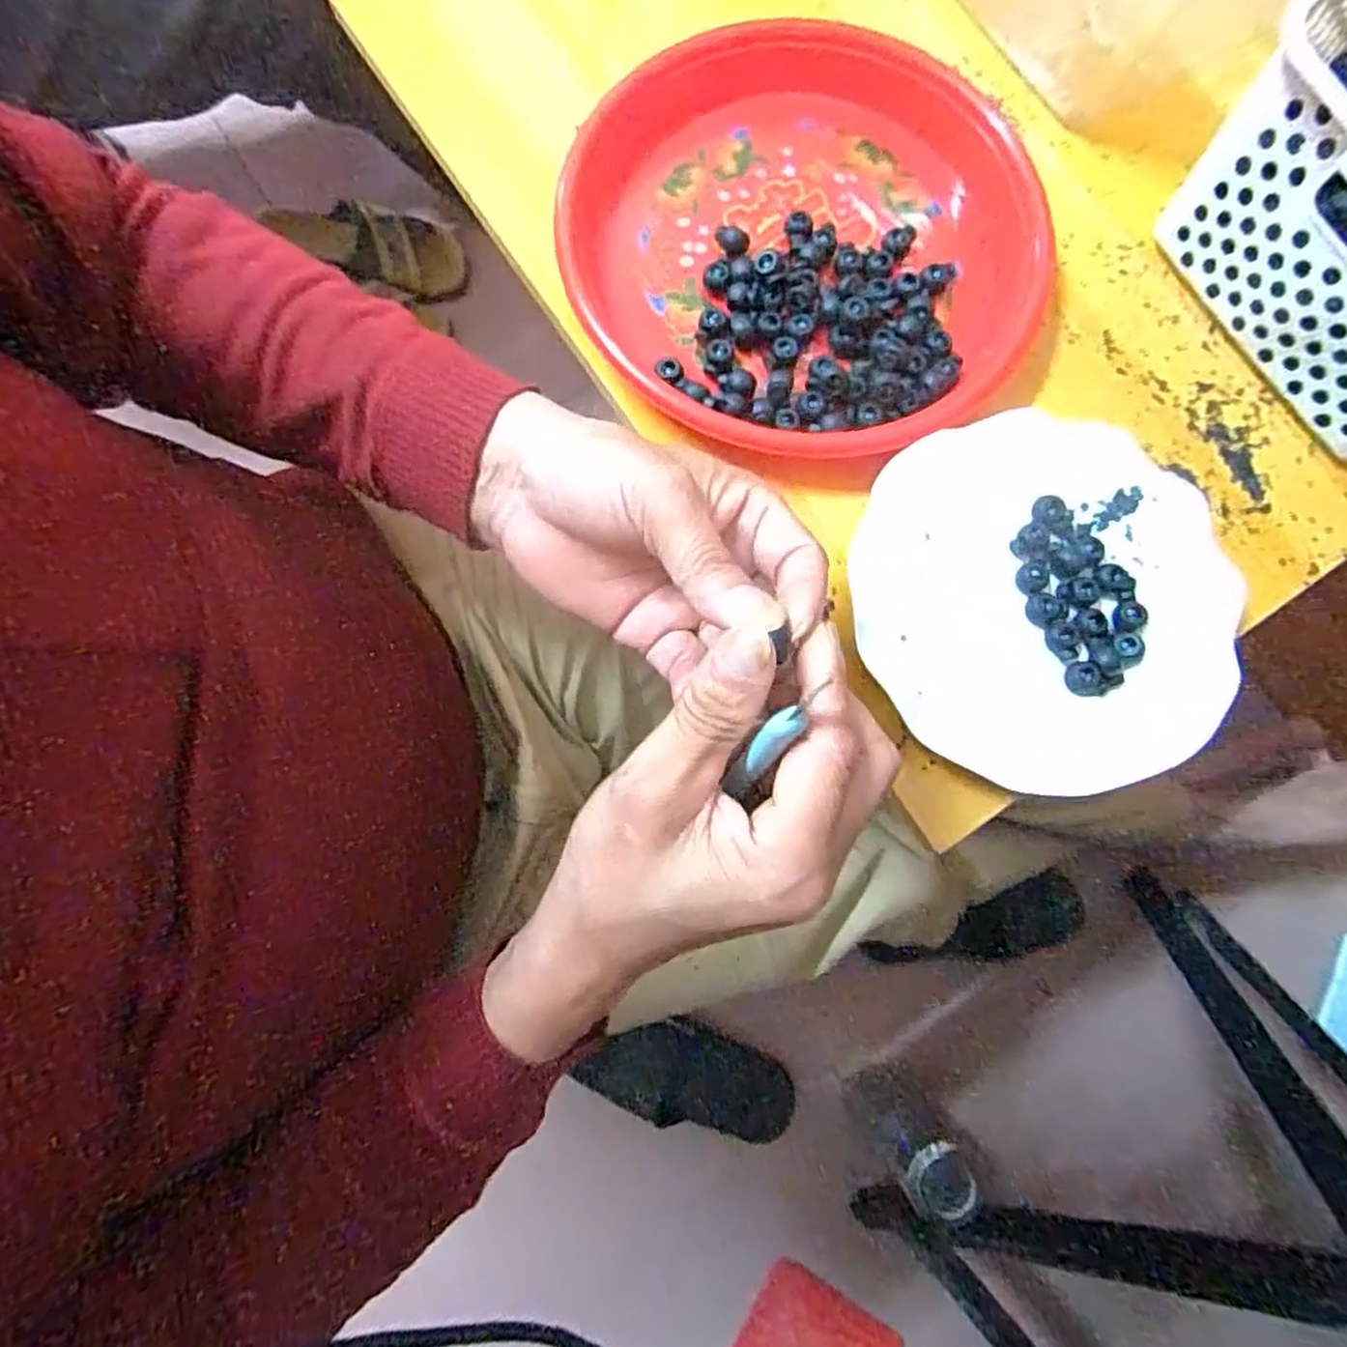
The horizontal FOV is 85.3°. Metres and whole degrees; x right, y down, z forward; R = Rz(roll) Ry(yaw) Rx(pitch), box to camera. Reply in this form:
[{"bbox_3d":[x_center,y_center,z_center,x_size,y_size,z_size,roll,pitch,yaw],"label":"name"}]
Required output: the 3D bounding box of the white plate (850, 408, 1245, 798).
[{"bbox_3d":[0.179,-0.036,0.358,0.175,0.020,0.178,0,78,-1],"label":"white plate"}]

